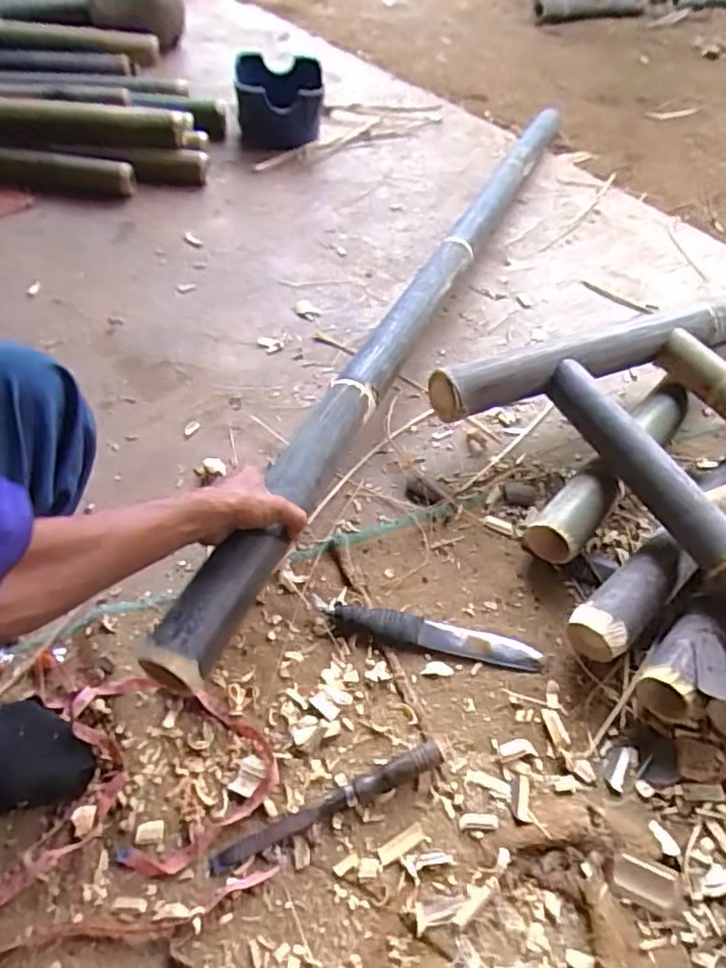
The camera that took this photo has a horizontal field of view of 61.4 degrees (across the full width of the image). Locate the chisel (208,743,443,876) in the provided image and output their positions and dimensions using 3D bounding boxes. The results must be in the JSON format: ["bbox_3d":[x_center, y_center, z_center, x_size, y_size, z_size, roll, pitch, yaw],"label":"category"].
[{"bbox_3d":[-0.031,0.320,0.608,0.244,0.026,0.022,-18,58,-18],"label":"chisel"}]

